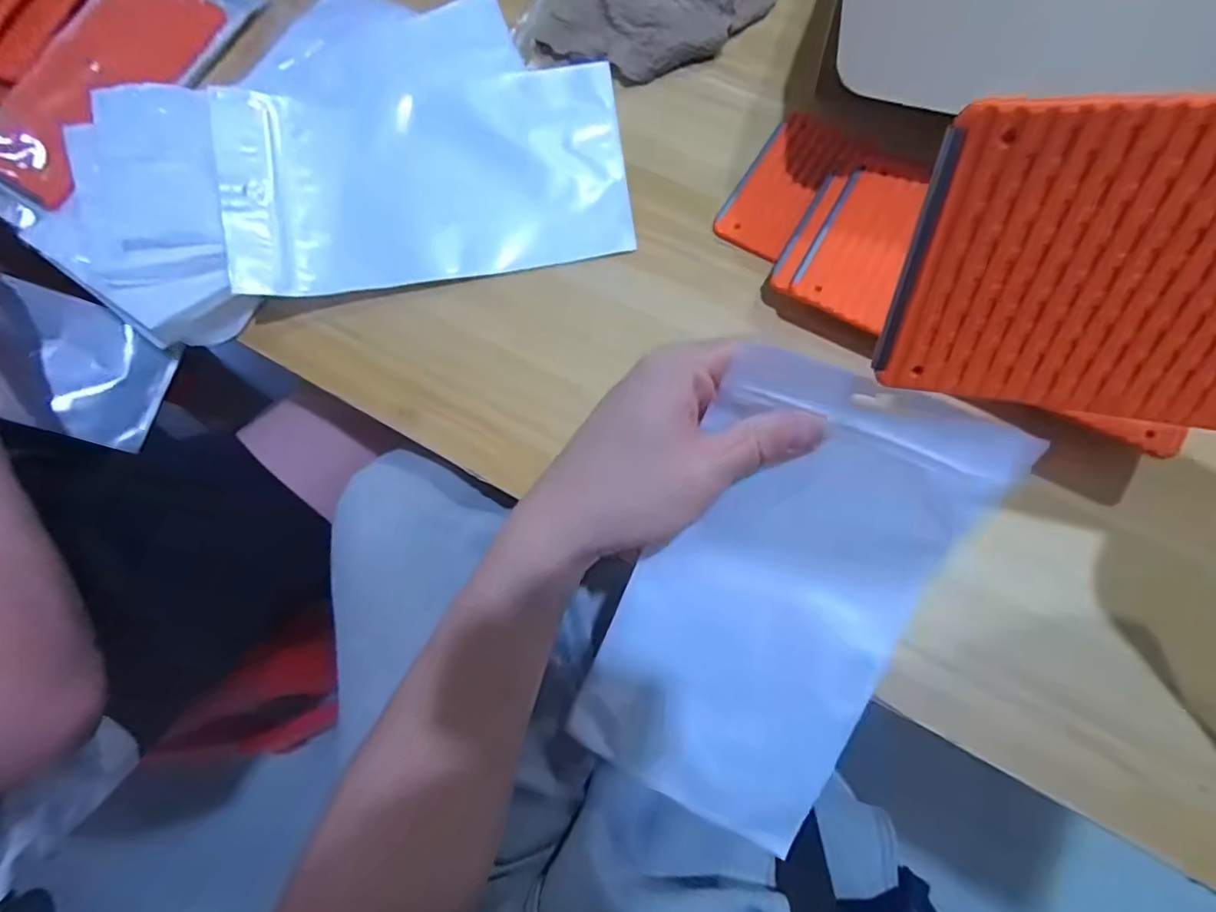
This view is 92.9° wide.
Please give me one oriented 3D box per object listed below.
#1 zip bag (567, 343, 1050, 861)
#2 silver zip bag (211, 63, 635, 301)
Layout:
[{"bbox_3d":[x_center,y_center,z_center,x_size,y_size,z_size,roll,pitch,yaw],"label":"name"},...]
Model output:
[{"bbox_3d":[0.080,0.071,0.286,0.125,0.033,0.230,26,99,8],"label":"zip bag"},{"bbox_3d":[-0.113,-0.177,0.367,0.241,0.029,0.138,-9,80,0],"label":"silver zip bag"}]

